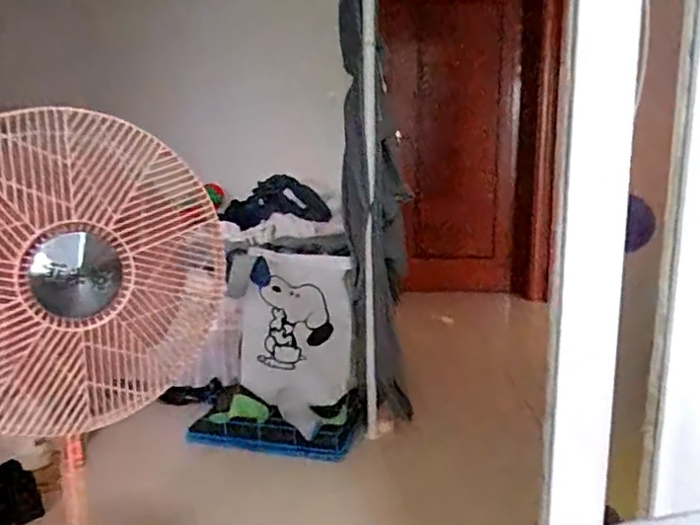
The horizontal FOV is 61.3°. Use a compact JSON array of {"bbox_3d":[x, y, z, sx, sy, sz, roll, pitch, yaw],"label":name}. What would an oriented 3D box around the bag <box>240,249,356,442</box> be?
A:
[{"bbox_3d":[-0.171,0.236,1.796,0.353,0.526,0.079,4,15,7],"label":"bag"}]

